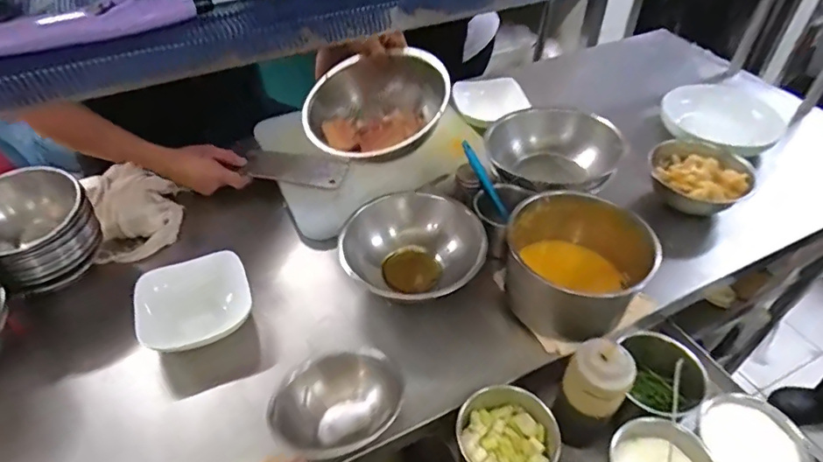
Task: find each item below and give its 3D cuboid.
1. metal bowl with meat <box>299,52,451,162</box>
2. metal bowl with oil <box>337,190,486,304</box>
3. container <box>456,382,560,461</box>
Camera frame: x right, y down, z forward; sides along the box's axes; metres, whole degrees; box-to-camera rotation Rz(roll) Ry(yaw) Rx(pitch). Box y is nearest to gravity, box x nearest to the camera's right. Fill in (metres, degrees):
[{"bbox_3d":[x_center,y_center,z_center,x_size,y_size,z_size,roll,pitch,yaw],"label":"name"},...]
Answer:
[{"bbox_3d":[-0.056,-0.204,0.845,0.248,0.095,0.248,-7,45,7],"label":"metal bowl with meat"},{"bbox_3d":[-0.003,0.035,0.776,0.174,0.120,0.201,-31,52,-27],"label":"metal bowl with oil"},{"bbox_3d":[0.116,0.268,0.649,0.119,0.102,0.116,0,45,0],"label":"container"}]

